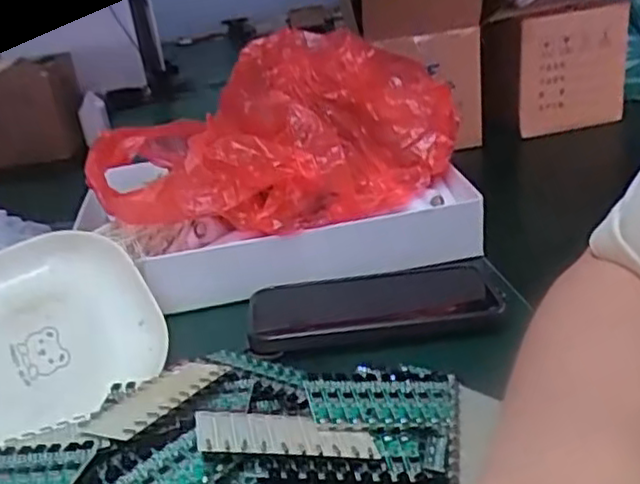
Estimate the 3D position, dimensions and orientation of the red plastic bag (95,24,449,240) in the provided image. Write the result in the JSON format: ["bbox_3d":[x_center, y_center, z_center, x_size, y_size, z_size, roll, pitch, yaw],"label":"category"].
[{"bbox_3d":[-0.042,-0.082,0.536,0.260,0.110,0.163,-18,27,-24],"label":"red plastic bag"}]

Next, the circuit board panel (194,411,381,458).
[{"bbox_3d":[-0.014,0.084,0.306,0.079,0.006,0.033,8,23,-10],"label":"circuit board panel"}]

